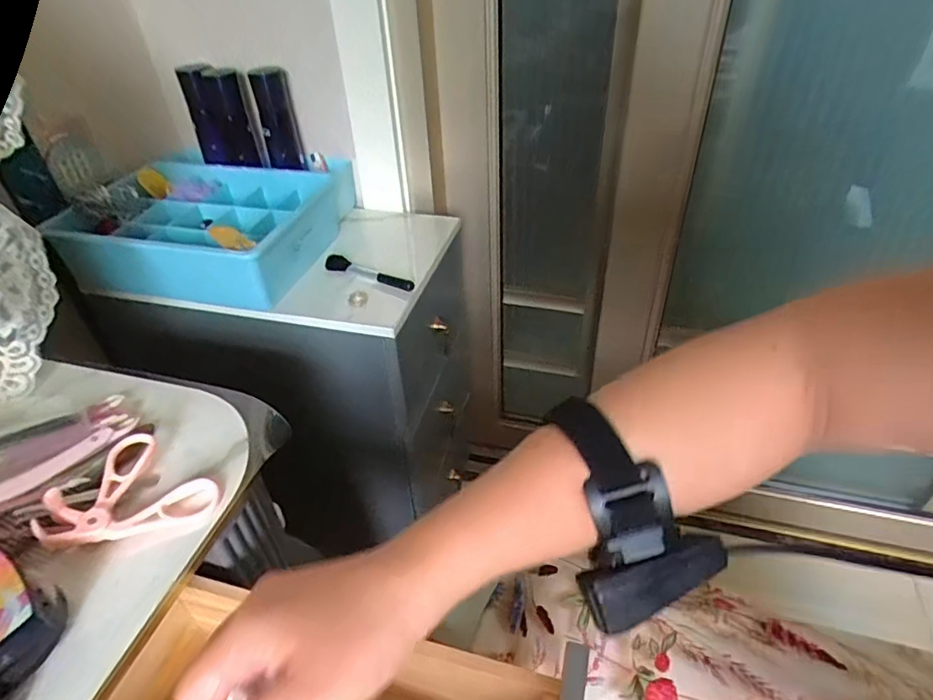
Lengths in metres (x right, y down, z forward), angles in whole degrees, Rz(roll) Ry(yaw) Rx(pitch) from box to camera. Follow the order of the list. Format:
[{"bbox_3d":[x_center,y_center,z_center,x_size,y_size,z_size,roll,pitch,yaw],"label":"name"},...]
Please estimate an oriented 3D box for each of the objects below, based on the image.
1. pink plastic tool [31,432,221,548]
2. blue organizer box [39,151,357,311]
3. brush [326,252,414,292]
[{"bbox_3d":[-0.212,0.095,0.350,0.078,0.031,0.081,19,45,25],"label":"pink plastic tool"},{"bbox_3d":[-0.319,-0.176,0.725,0.293,0.074,0.297,6,40,12],"label":"blue organizer box"},{"bbox_3d":[-0.113,-0.090,0.660,0.124,0.012,0.017,19,45,25],"label":"brush"}]

